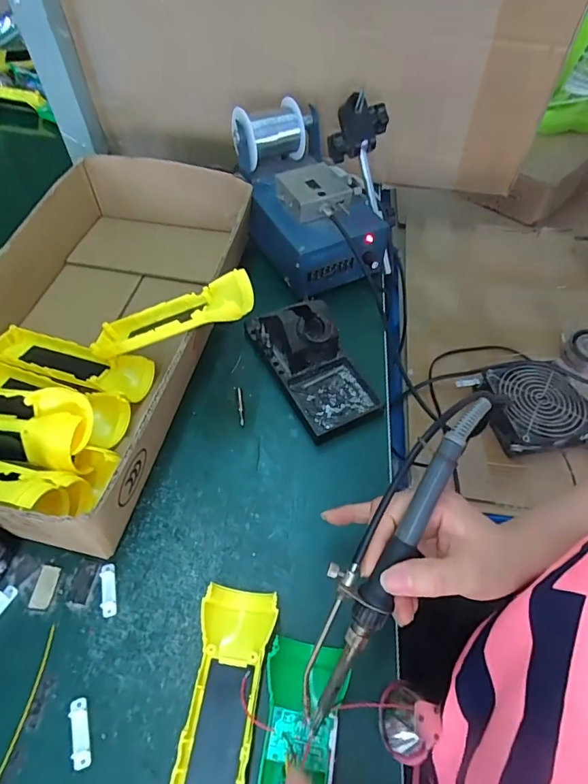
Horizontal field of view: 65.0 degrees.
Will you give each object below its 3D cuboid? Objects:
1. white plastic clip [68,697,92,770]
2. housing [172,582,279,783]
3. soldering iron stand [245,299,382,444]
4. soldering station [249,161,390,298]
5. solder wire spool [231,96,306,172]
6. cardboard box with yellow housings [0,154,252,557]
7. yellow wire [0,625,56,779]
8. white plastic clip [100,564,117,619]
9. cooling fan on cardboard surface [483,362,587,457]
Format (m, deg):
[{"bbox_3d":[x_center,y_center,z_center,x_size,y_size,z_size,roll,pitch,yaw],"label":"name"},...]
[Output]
[{"bbox_3d":[-0.137,0.217,0.295,0.011,0.004,0.038,-17,55,-12],"label":"white plastic clip"},{"bbox_3d":[-0.048,0.210,0.290,0.048,0.023,0.163,7,53,6],"label":"housing"},{"bbox_3d":[0.017,-0.042,0.443,0.076,0.069,0.154,-23,56,-16],"label":"soldering iron stand"},{"bbox_3d":[0.023,-0.202,0.535,0.120,0.083,0.157,-23,56,-16],"label":"soldering station"},{"bbox_3d":[-0.029,-0.306,0.553,0.086,0.064,0.068,-31,61,-18],"label":"solder wire spool"},{"bbox_3d":[-0.176,-0.074,0.453,0.258,0.092,0.420,10,54,8],"label":"cardboard box with yellow housings"},{"bbox_3d":[-0.180,0.219,0.294,0.008,0.004,0.127,7,53,6],"label":"yellow wire"},{"bbox_3d":[-0.139,0.147,0.345,0.011,0.005,0.037,-12,54,-9],"label":"white plastic clip"},{"bbox_3d":[0.327,0.023,0.635,0.139,0.049,0.122,-13,57,-7],"label":"cooling fan on cardboard surface"}]

